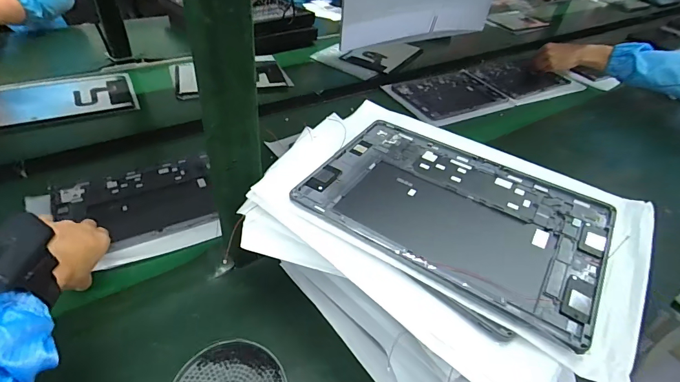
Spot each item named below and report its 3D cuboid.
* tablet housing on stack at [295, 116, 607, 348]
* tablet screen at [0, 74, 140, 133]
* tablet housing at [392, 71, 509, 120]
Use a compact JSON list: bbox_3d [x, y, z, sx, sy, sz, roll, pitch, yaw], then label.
[{"bbox_3d":[0.103,0.012,0.350,0.254,0.011,0.168,26,48,25],"label":"tablet housing on stack"},{"bbox_3d":[-0.568,-0.186,0.771,0.263,0.014,0.180,-16,47,-23],"label":"tablet screen"},{"bbox_3d":[0.269,-0.251,0.944,0.269,0.010,0.185,-16,47,-23],"label":"tablet housing"}]

